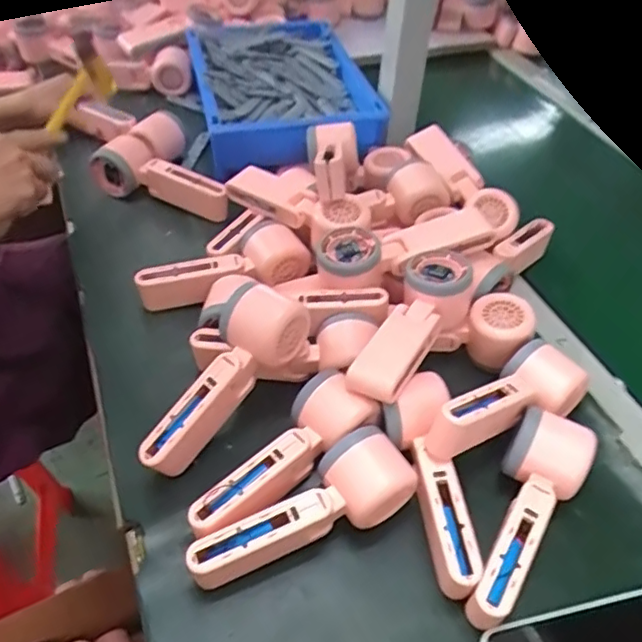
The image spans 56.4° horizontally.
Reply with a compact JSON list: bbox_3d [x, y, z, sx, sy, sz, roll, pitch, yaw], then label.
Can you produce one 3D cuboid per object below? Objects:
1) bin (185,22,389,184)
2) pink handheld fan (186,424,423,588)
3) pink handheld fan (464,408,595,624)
[{"bbox_3d":[-0.051,-0.298,0.784,0.216,0.079,0.287,-8,48,-12],"label":"bin"},{"bbox_3d":[-0.014,0.133,0.420,0.160,0.048,0.051,-21,52,-22],"label":"pink handheld fan"},{"bbox_3d":[0.146,0.137,0.425,0.056,0.053,0.149,24,50,18],"label":"pink handheld fan"}]

